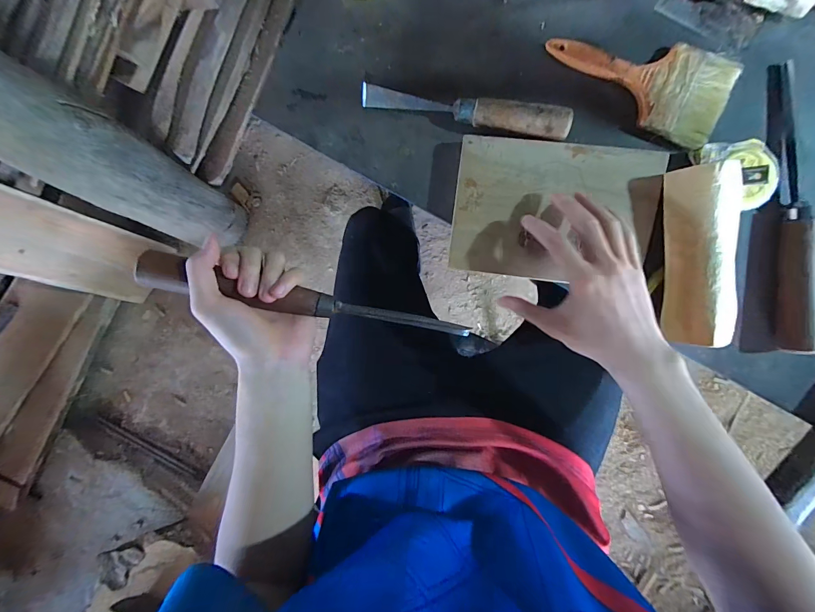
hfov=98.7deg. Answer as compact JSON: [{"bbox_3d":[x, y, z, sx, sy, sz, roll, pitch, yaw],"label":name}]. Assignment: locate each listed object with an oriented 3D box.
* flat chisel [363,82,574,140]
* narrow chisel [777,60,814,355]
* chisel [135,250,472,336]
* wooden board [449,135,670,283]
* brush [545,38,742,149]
[{"bbox_3d":[0.058,-0.212,0.376,0.223,0.032,0.030,13,96,4],"label":"flat chisel"},{"bbox_3d":[0.405,-0.098,0.360,0.025,0.028,0.293,-4,95,6],"label":"narrow chisel"},{"bbox_3d":[-0.078,-0.002,0.325,0.296,0.036,0.029,12,97,-14],"label":"chisel"},{"bbox_3d":[0.156,-0.100,0.373,0.208,0.010,0.143,7,95,6],"label":"wooden board"},{"bbox_3d":[0.240,-0.238,0.369,0.186,0.017,0.087,22,97,3],"label":"brush"}]

